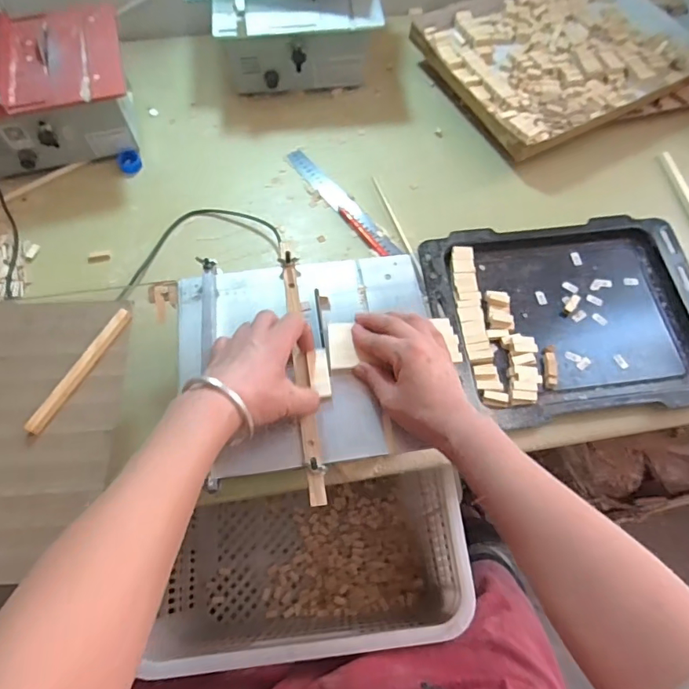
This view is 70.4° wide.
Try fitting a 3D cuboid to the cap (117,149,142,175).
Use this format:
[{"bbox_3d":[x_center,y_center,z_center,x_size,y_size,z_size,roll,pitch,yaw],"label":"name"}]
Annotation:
[{"bbox_3d":[-0.324,-0.276,0.739,0.032,0.012,0.040,-25,68,-11],"label":"cap"}]

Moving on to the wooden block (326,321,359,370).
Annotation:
[{"bbox_3d":[-0.002,0.000,0.511,0.029,0.004,0.051,-2,66,-1],"label":"wooden block"}]

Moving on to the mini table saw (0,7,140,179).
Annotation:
[{"bbox_3d":[-0.432,-0.352,0.702,0.256,0.127,0.182,-17,67,-7],"label":"mini table saw"}]

